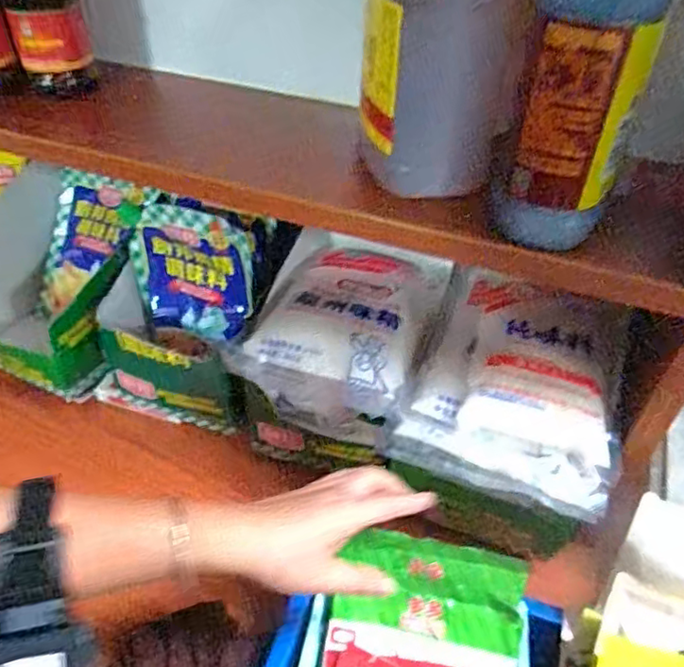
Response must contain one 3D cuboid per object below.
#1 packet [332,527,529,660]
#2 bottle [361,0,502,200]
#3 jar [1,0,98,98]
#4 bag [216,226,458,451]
[{"bbox_3d":[0.064,0.183,0.434,0.127,0.007,0.067,9,85,8],"label":"packet"},{"bbox_3d":[0.054,-0.197,0.362,0.071,0.215,0.086,-2,43,-4],"label":"bottle"},{"bbox_3d":[-0.250,-0.267,0.510,0.062,0.116,0.066,-16,46,-18],"label":"jar"},{"bbox_3d":[0.014,-0.007,0.573,0.154,0.076,0.211,18,46,16],"label":"bag"}]

